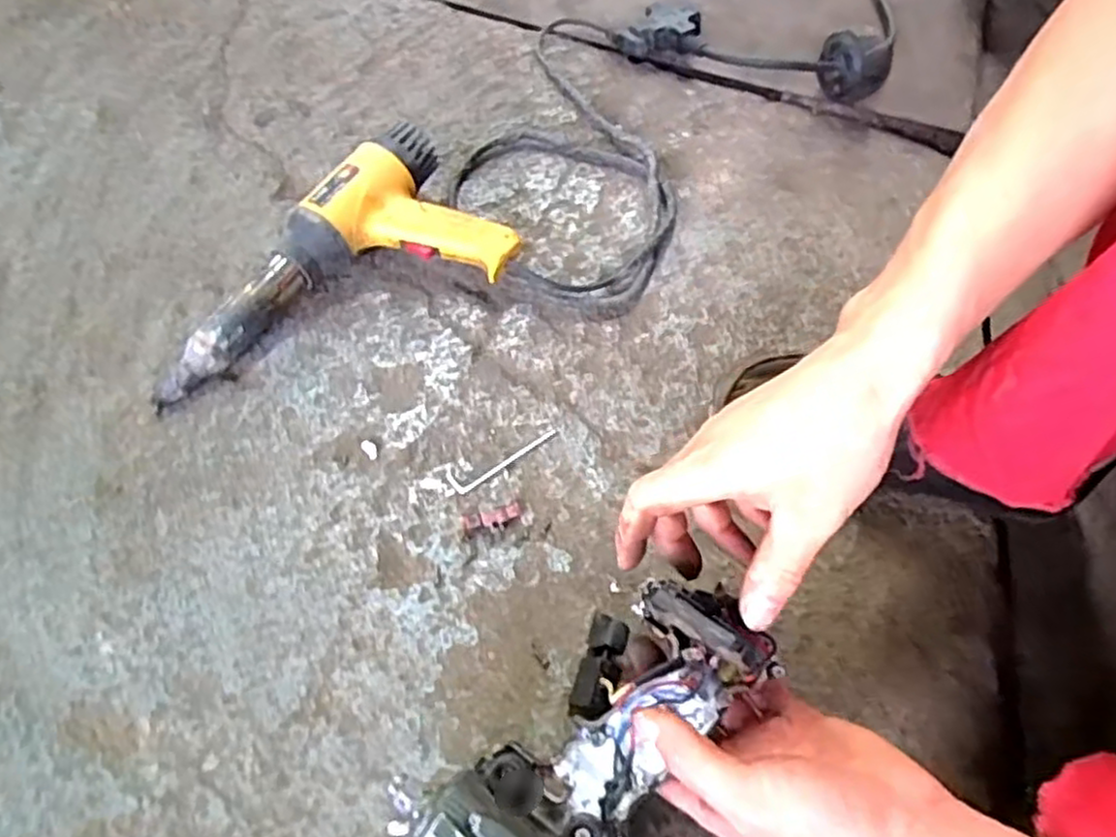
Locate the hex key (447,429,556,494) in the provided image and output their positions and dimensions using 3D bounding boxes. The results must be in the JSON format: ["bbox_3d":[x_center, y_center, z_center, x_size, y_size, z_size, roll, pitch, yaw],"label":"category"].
[{"bbox_3d":[-0.041,0.026,0.536,0.086,0.004,0.020,-31,65,-20],"label":"hex key"}]

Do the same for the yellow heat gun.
[{"bbox_3d":[-0.188,-0.116,0.573,0.291,0.068,0.153,-31,67,-21],"label":"yellow heat gun"}]

